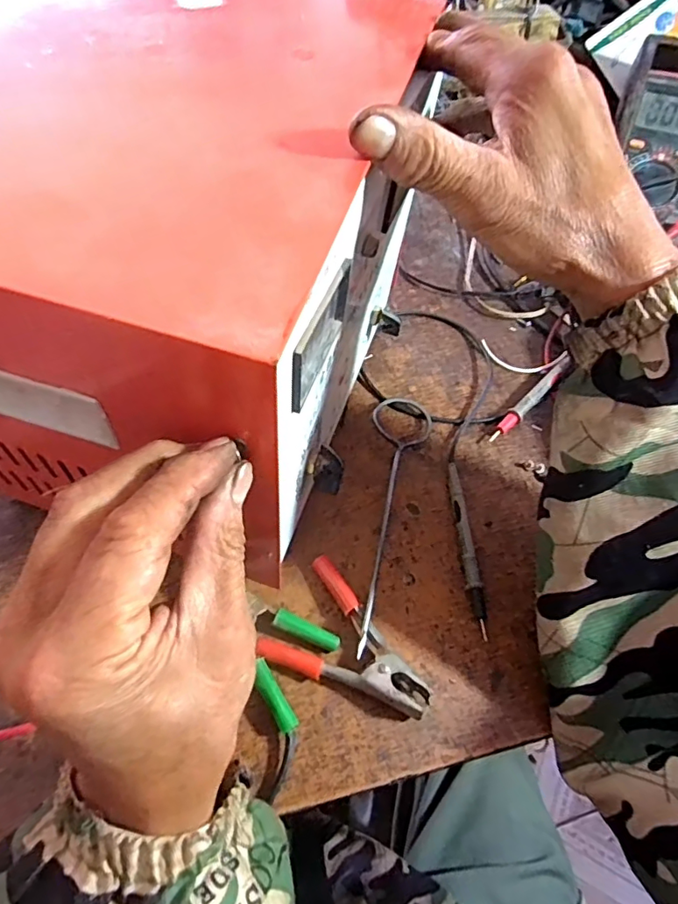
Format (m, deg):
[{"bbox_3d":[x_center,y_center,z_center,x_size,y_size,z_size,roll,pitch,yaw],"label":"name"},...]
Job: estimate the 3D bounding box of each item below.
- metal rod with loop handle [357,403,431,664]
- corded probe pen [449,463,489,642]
[{"bbox_3d":[0.031,0.038,0.365,0.043,0.020,0.198,12,58,6],"label":"metal rod with loop handle"},{"bbox_3d":[0.086,0.062,0.361,0.011,0.009,0.119,-2,58,-3],"label":"corded probe pen"}]

